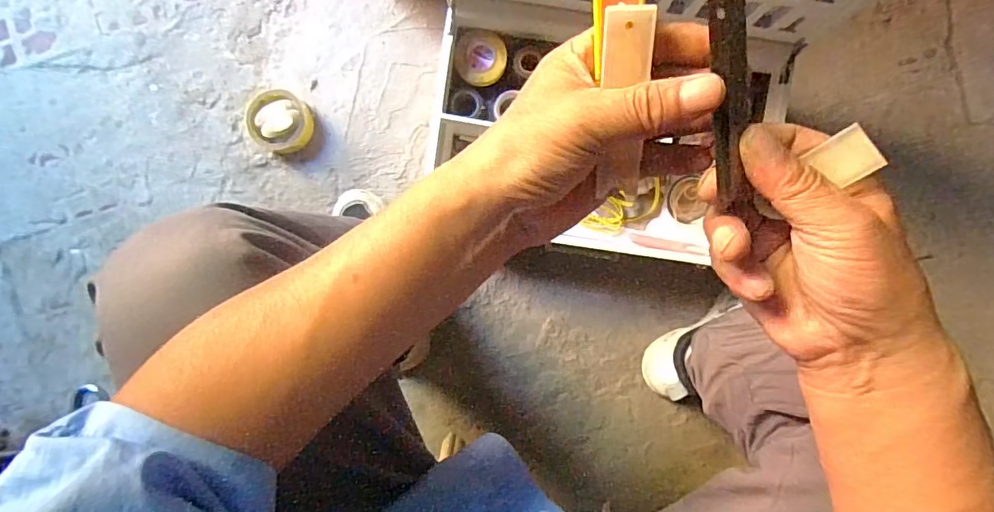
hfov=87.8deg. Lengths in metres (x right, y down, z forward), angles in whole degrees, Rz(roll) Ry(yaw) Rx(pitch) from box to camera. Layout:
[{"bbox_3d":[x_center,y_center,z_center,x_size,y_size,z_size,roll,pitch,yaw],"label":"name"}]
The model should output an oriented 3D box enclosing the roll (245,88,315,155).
[{"bbox_3d":[-0.361,-0.226,0.863,0.101,0.058,0.103,0,94,0],"label":"roll"}]

